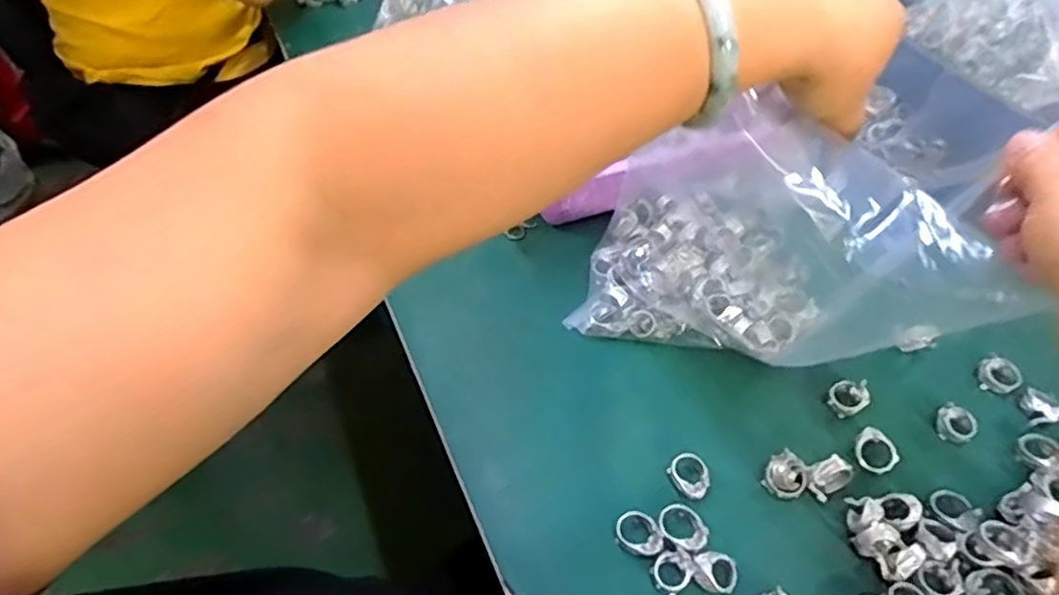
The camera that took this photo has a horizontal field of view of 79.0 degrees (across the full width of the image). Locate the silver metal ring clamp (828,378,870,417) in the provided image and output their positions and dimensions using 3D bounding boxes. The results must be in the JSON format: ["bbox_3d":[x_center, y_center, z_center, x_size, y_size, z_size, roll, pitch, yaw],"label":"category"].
[{"bbox_3d":[0.241,0.074,0.484,0.033,0.011,0.024,-27,55,-17],"label":"silver metal ring clamp"}]

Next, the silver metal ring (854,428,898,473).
[{"bbox_3d":[0.243,0.109,0.453,0.026,0.007,0.029,-39,67,4],"label":"silver metal ring"}]

